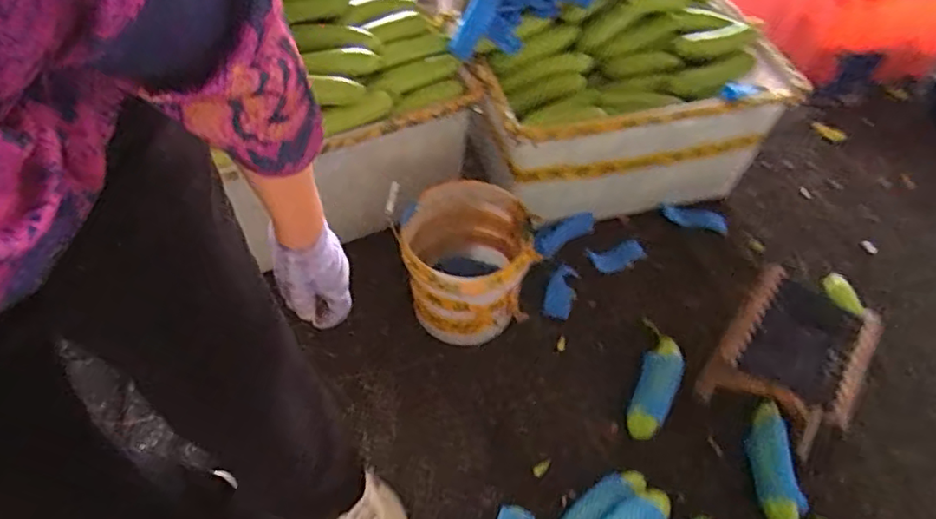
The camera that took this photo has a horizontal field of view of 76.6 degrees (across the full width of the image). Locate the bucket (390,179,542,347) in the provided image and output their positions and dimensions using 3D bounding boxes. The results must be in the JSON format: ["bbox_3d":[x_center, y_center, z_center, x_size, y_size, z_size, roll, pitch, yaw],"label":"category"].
[{"bbox_3d":[-0.009,0.018,1.215,0.243,0.255,0.265,2,53,-1],"label":"bucket"}]

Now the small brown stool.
[{"bbox_3d":[0.629,0.179,1.162,0.237,0.169,0.280,31,58,19],"label":"small brown stool"}]

